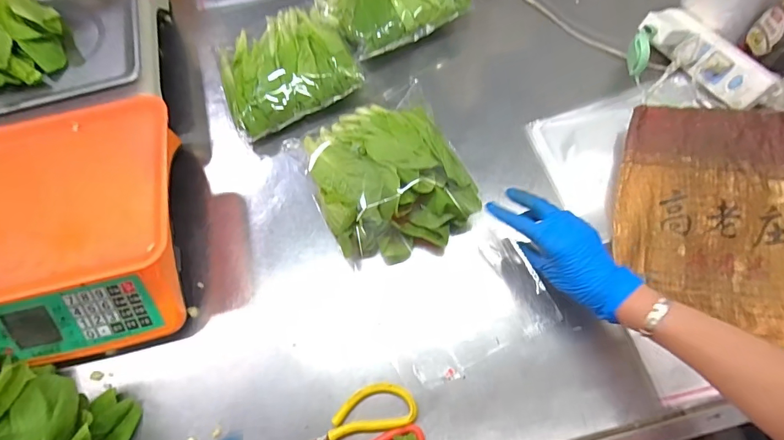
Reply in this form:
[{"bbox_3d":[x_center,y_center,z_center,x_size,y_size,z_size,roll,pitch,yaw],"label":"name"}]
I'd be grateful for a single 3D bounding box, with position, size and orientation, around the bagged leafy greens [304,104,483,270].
[{"bbox_3d":[-0.007,-0.058,0.557,0.184,0.096,0.220,-22,68,-6],"label":"bagged leafy greens"}]

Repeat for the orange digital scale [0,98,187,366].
[{"bbox_3d":[-0.398,0.013,0.512,0.304,0.103,0.289,-11,67,-2],"label":"orange digital scale"}]

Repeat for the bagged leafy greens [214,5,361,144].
[{"bbox_3d":[-0.167,-0.235,0.638,0.187,0.059,0.189,-28,69,-9],"label":"bagged leafy greens"}]

